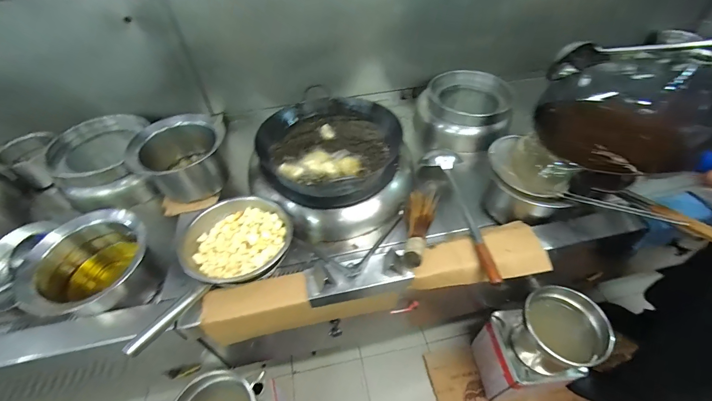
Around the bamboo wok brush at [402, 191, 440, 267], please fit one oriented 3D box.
[{"bbox_3d":[0.168,0.074,0.897,0.108,0.061,0.313,-7,30,29],"label":"bamboo wok brush"}]

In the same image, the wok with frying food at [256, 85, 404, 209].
[{"bbox_3d":[-0.078,-0.168,0.992,0.392,0.144,0.373,-1,47,1],"label":"wok with frying food"}]

